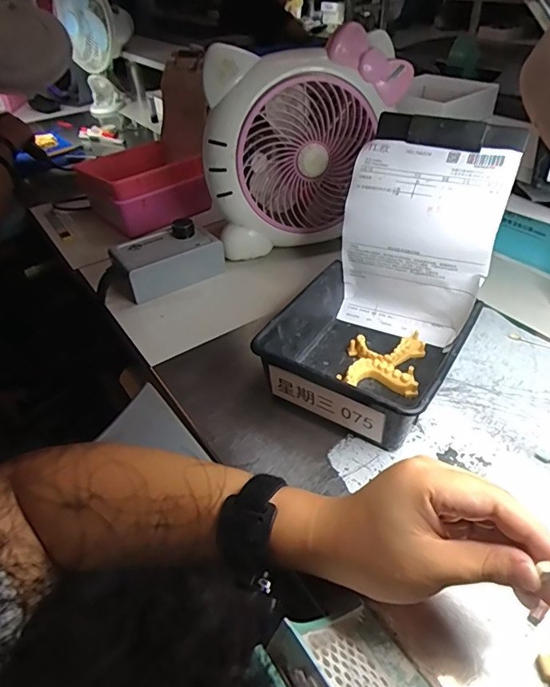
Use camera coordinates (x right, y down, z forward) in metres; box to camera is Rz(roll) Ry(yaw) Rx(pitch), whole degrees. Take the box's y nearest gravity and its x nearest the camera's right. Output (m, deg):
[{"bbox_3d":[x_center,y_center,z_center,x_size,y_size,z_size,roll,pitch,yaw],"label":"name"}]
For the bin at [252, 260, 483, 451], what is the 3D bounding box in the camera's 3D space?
[{"bbox_3d":[0.090,0.007,0.458,0.161,0.067,0.174,21,45,26],"label":"bin"}]

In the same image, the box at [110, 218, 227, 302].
[{"bbox_3d":[-0.142,-0.113,0.625,0.135,0.059,0.072,-26,44,-24],"label":"box"}]

